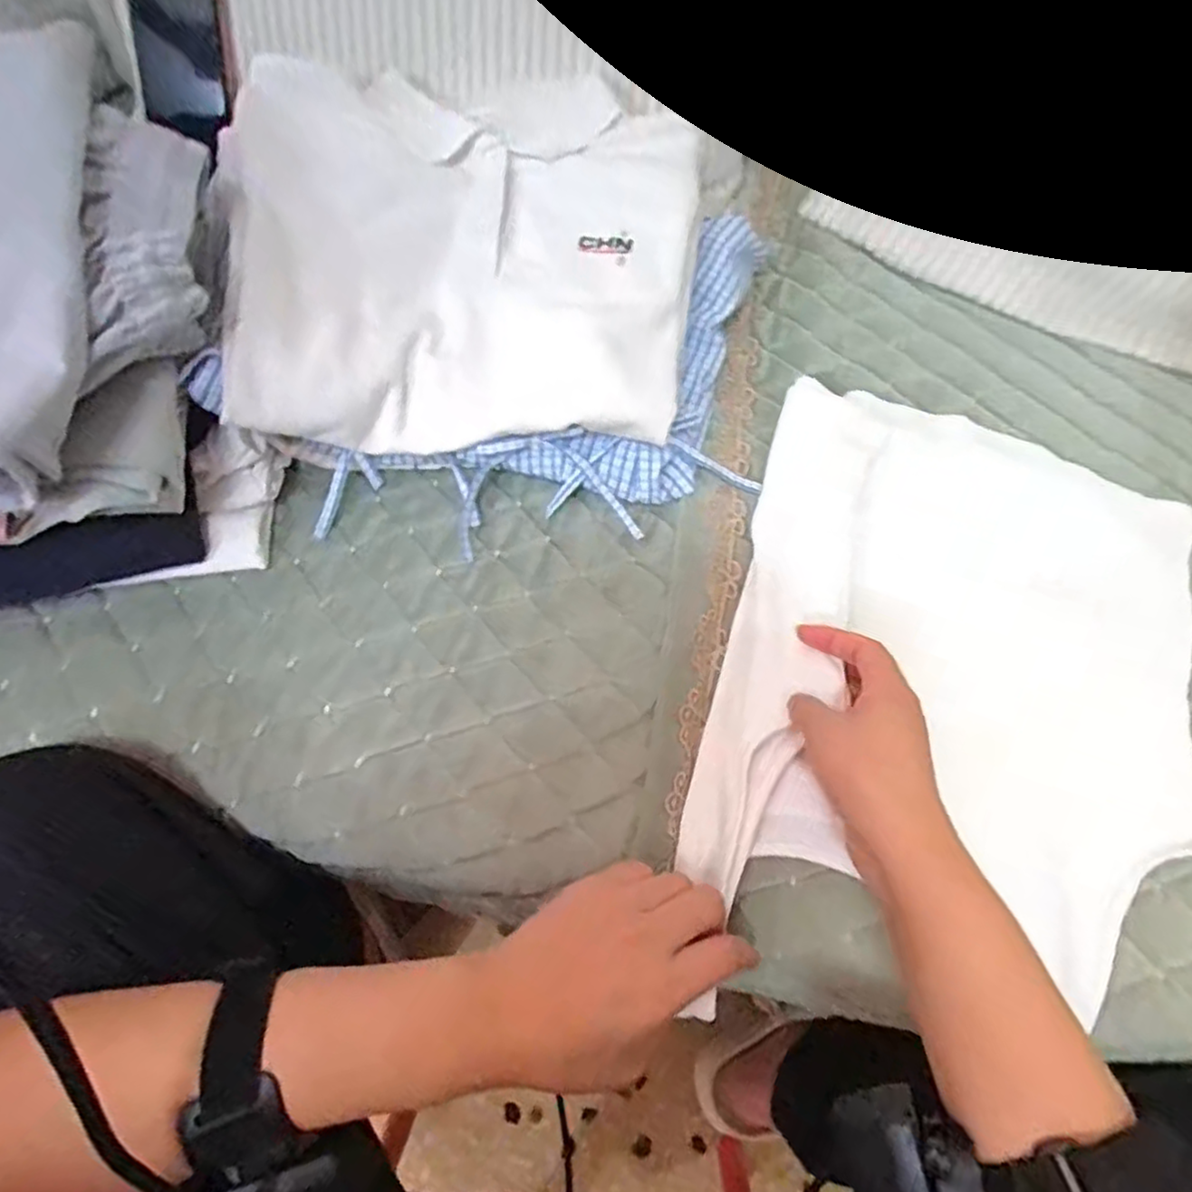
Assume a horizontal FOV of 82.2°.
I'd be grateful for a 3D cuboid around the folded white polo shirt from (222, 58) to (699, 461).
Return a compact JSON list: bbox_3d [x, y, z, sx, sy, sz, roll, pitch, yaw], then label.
[{"bbox_3d":[-0.090,-0.252,0.486,0.327,0.051,0.309,-1,76,-5],"label":"folded white polo shirt"}]

